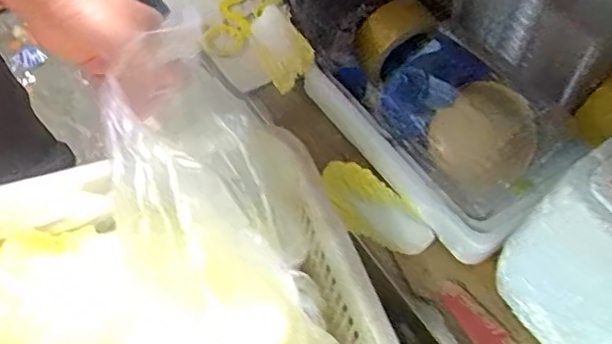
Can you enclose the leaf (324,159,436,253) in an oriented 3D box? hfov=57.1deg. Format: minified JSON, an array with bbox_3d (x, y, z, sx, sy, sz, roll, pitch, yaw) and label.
[{"bbox_3d":[0.068,0.037,0.579,0.055,0.016,0.131,-38,67,-24],"label":"leaf"}]

